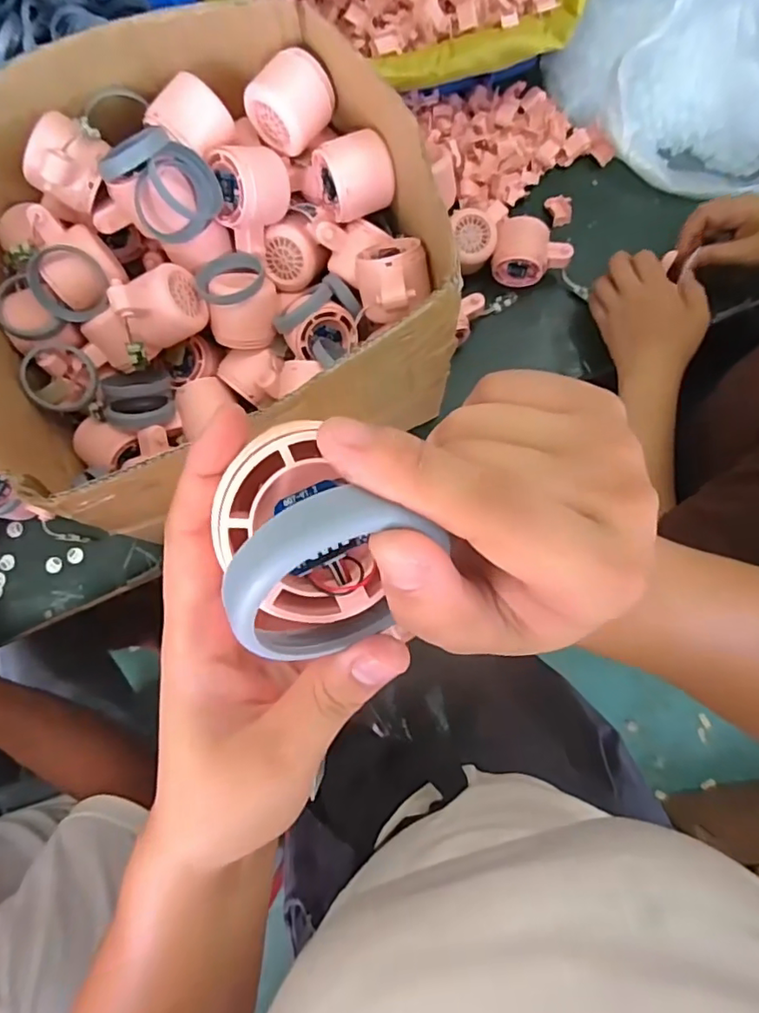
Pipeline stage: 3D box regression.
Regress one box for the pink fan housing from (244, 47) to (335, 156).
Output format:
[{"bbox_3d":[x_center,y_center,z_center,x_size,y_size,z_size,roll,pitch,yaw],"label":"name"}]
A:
[{"bbox_3d":[-0.070,-0.325,0.447,0.057,0.042,0.058,34,84,5],"label":"pink fan housing"}]

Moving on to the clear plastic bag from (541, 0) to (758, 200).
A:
[{"bbox_3d":[0.348,-0.469,0.614,0.300,0.098,0.178,44,85,6],"label":"clear plastic bag"}]

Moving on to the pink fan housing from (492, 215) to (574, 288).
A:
[{"bbox_3d":[0.166,-0.279,0.623,0.081,0.044,0.063,13,83,3],"label":"pink fan housing"}]

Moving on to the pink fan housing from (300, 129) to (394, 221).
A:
[{"bbox_3d":[-0.024,-0.270,0.462,0.062,0.054,0.064,-26,83,-3],"label":"pink fan housing"}]

